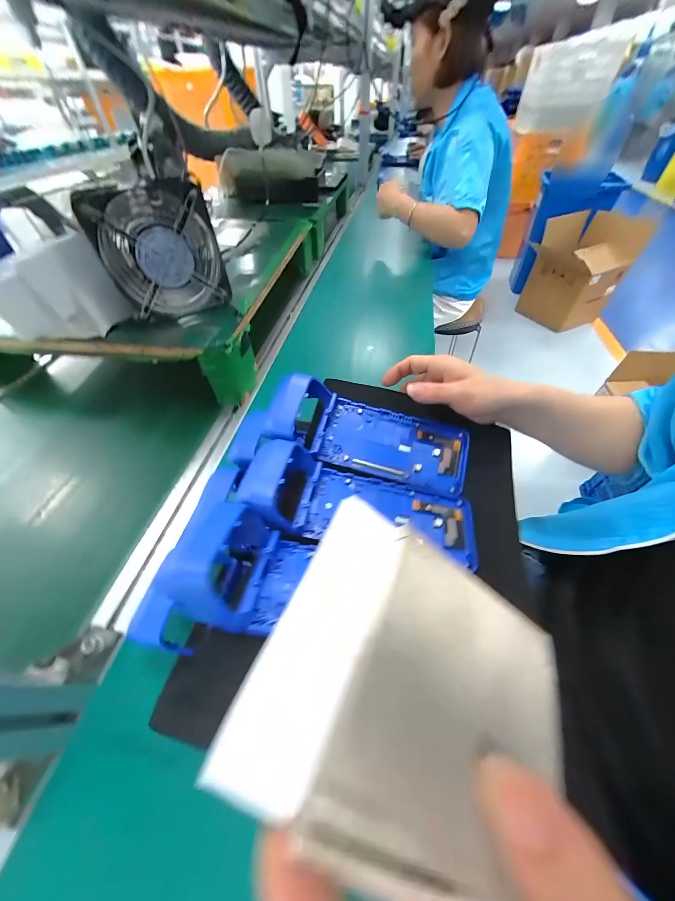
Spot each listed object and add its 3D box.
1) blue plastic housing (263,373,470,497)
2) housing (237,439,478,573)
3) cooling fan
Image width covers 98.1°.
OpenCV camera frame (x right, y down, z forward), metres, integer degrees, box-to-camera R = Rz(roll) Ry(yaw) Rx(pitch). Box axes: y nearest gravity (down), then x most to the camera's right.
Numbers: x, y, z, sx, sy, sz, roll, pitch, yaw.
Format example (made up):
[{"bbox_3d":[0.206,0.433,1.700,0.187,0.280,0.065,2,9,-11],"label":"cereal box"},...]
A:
[{"bbox_3d":[0.037,-0.017,0.330,0.222,0.049,0.079,18,52,-1],"label":"blue plastic housing"},{"bbox_3d":[0.031,0.053,0.282,0.210,0.065,0.089,10,51,10],"label":"housing"},{"bbox_3d":[-0.235,-0.267,0.398,0.143,0.142,0.034,-21,53,-15],"label":"cooling fan"}]

